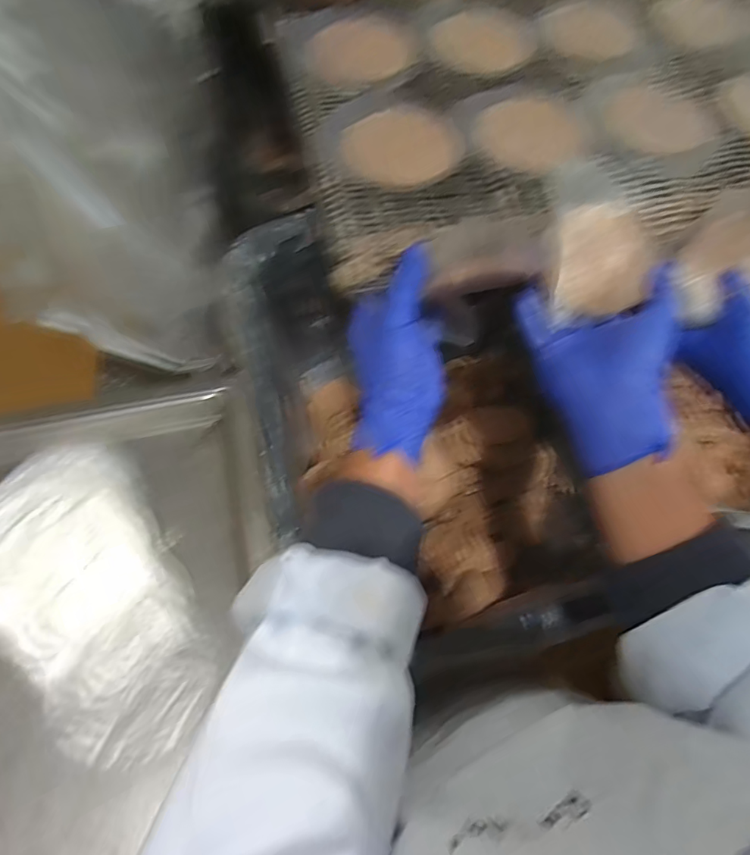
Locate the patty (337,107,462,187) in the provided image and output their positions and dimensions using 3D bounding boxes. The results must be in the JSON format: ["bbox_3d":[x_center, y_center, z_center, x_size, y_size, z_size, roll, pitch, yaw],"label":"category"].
[{"bbox_3d":[0.021,-0.228,0.403,0.091,0.008,0.080,18,61,7],"label":"patty"}]

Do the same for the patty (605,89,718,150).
[{"bbox_3d":[0.247,-0.270,0.437,0.078,0.010,0.075,1,61,-2],"label":"patty"}]

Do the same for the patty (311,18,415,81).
[{"bbox_3d":[-0.012,-0.351,0.457,0.090,0.007,0.096,-3,61,-5],"label":"patty"}]

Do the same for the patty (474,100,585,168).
[{"bbox_3d":[0.129,-0.244,0.411,0.085,0.011,0.076,23,62,10],"label":"patty"}]

